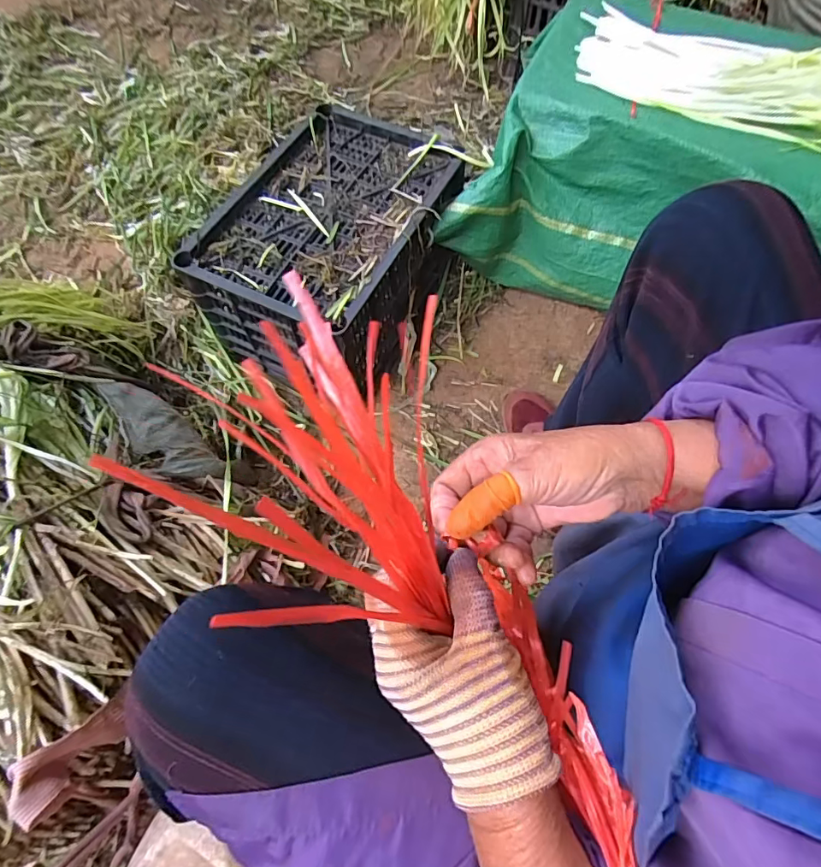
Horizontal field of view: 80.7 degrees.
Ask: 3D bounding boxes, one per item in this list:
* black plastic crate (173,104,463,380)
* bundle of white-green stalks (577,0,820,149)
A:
[{"bbox_3d":[-0.120,-0.295,0.793,0.283,0.191,0.389,23,66,10],"label":"black plastic crate"},{"bbox_3d":[0.557,-0.477,0.662,0.645,0.047,0.246,27,67,12],"label":"bundle of white-green stalks"}]

